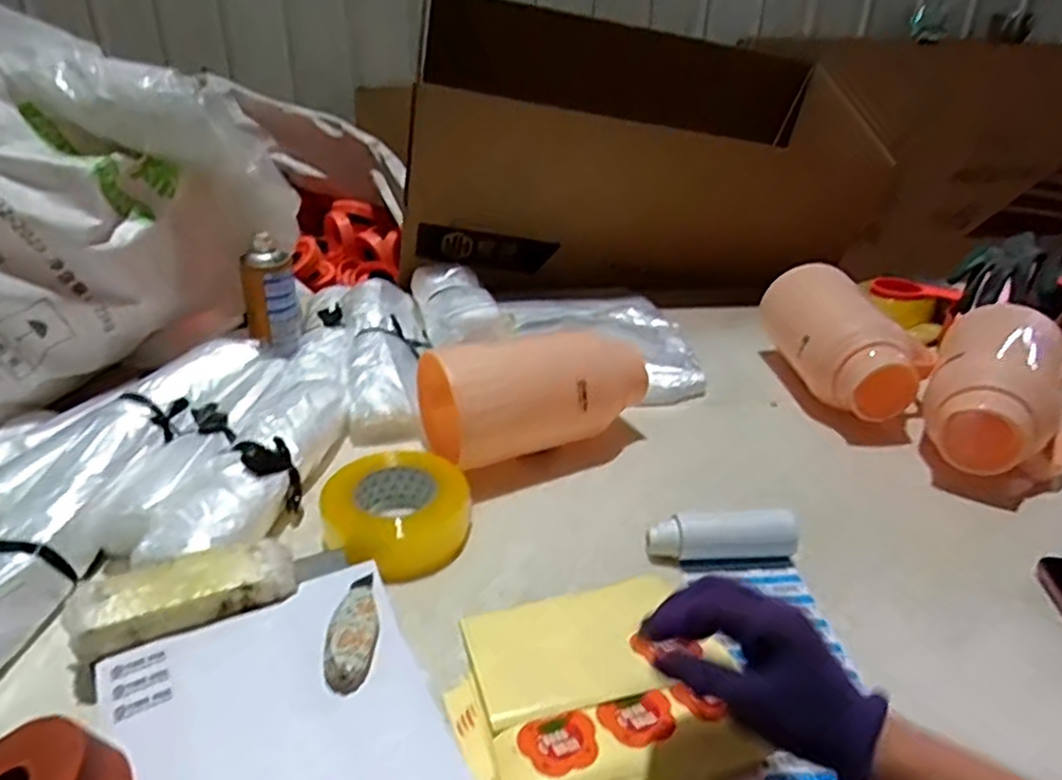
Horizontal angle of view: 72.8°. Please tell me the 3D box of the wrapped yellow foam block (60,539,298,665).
[{"bbox_3d":[-0.274,0.161,0.574,0.159,0.039,0.067,-14,33,-26],"label":"wrapped yellow foam block"}]

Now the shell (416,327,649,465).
[{"bbox_3d":[0.008,-0.002,0.813,0.243,0.134,0.120,-10,32,-21],"label":"shell"}]

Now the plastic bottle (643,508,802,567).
[{"bbox_3d":[0.180,0.136,0.674,0.135,0.041,0.031,0,29,-4],"label":"plastic bottle"}]

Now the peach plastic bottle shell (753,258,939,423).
[{"bbox_3d":[0.425,-0.070,0.975,0.145,0.136,0.287,-2,30,-8],"label":"peach plastic bottle shell"}]

